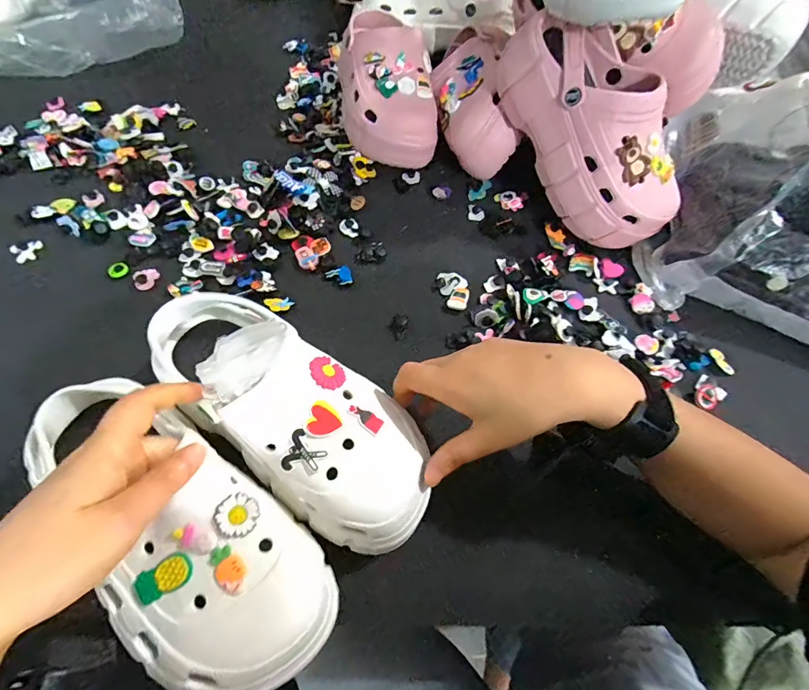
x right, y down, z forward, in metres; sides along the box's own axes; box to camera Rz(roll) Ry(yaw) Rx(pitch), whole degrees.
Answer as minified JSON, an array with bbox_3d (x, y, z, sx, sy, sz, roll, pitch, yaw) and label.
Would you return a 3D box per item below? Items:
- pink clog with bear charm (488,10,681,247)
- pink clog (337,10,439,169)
[{"bbox_3d":[0.197,-0.224,0.433,0.087,0.108,0.251,-44,98,-23],"label":"pink clog with bear charm"},{"bbox_3d":[-0.029,-0.348,0.545,0.111,0.114,0.226,-6,61,-7],"label":"pink clog"}]

